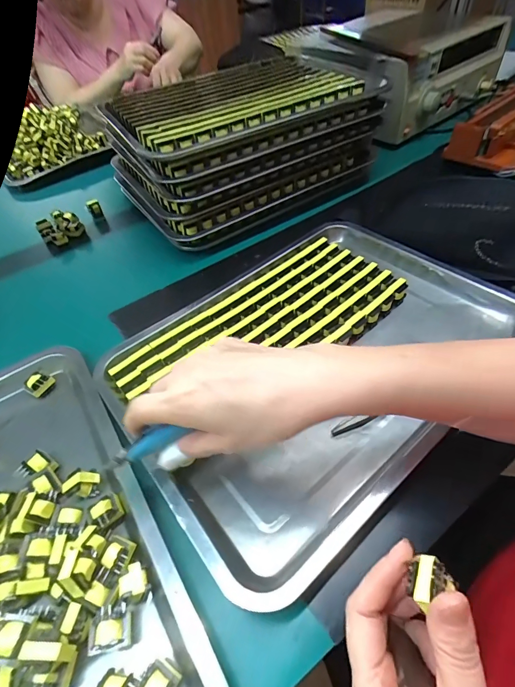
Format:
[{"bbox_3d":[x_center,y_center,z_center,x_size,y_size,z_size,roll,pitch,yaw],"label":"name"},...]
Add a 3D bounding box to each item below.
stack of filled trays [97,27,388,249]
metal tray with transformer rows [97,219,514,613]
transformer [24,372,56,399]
[{"bbox_3d":[0.010,-0.353,0.589,0.457,0.130,0.256,-29,53,-17],"label":"stack of filled trays"},{"bbox_3d":[0.048,-0.012,0.377,0.399,0.028,0.323,-36,55,-21],"label":"metal tray with transformer rows"},{"bbox_3d":[-0.235,0.043,0.382,0.019,0.018,0.024,20,55,22],"label":"transformer"}]

